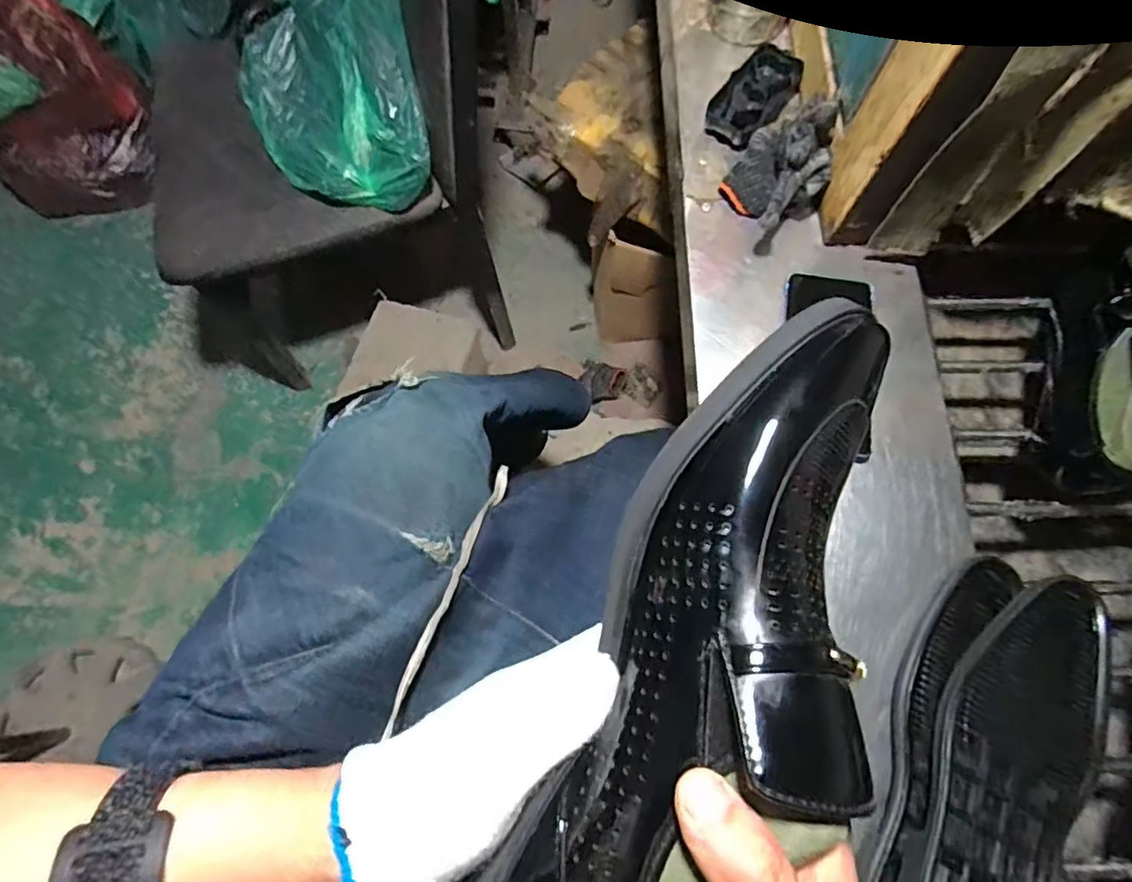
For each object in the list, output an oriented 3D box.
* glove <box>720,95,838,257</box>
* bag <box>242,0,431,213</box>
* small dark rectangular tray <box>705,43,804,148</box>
[{"bbox_3d":[0.185,-0.232,0.523,0.081,0.084,0.101,36,76,9],"label":"glove"},{"bbox_3d":[-0.326,-0.481,0.813,0.238,0.112,0.329,-12,74,-5],"label":"bag"},{"bbox_3d":[0.185,-0.336,0.583,0.058,0.023,0.114,37,76,9],"label":"small dark rectangular tray"}]

